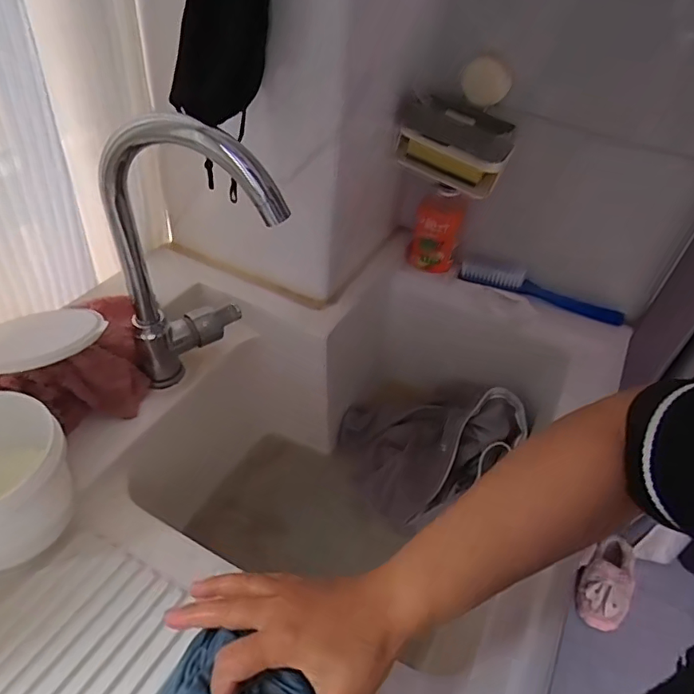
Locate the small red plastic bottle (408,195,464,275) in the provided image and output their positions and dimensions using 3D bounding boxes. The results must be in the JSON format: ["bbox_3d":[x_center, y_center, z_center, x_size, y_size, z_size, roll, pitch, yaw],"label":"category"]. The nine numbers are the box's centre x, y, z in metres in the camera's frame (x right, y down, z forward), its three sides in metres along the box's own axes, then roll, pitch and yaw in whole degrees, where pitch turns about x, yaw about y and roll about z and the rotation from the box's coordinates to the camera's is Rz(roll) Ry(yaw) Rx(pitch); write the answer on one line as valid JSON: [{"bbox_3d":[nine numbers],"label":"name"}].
[{"bbox_3d":[0.131,-0.169,0.754,0.067,0.130,0.029,12,44,5],"label":"small red plastic bottle"}]

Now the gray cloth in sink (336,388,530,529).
[{"bbox_3d":[0.118,0.125,0.738,0.234,0.091,0.195,-21,51,-26],"label":"gray cloth in sink"}]

